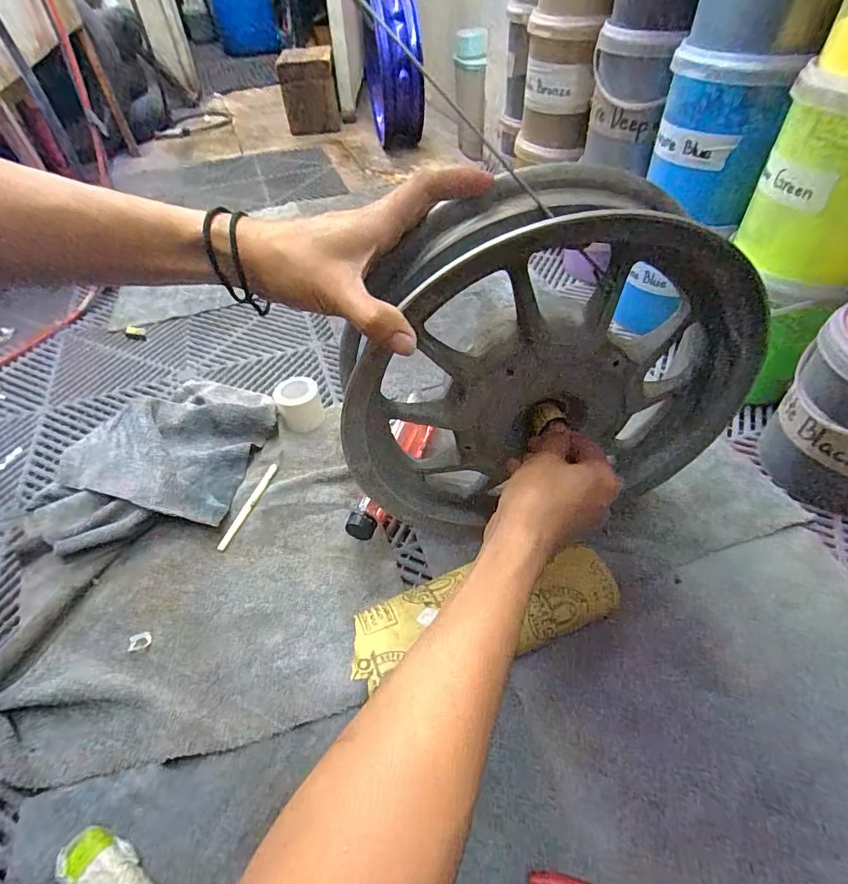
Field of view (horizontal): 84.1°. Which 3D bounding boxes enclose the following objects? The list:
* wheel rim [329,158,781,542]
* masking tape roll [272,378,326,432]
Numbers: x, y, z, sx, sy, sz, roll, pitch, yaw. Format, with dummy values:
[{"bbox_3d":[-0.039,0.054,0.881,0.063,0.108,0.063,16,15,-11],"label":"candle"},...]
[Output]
[{"bbox_3d":[0.092,-0.050,0.383,0.306,0.287,0.077,-7,46,-3],"label":"wheel rim"},{"bbox_3d":[-0.161,-0.048,0.612,0.055,0.053,0.054,-1,48,1],"label":"masking tape roll"}]

